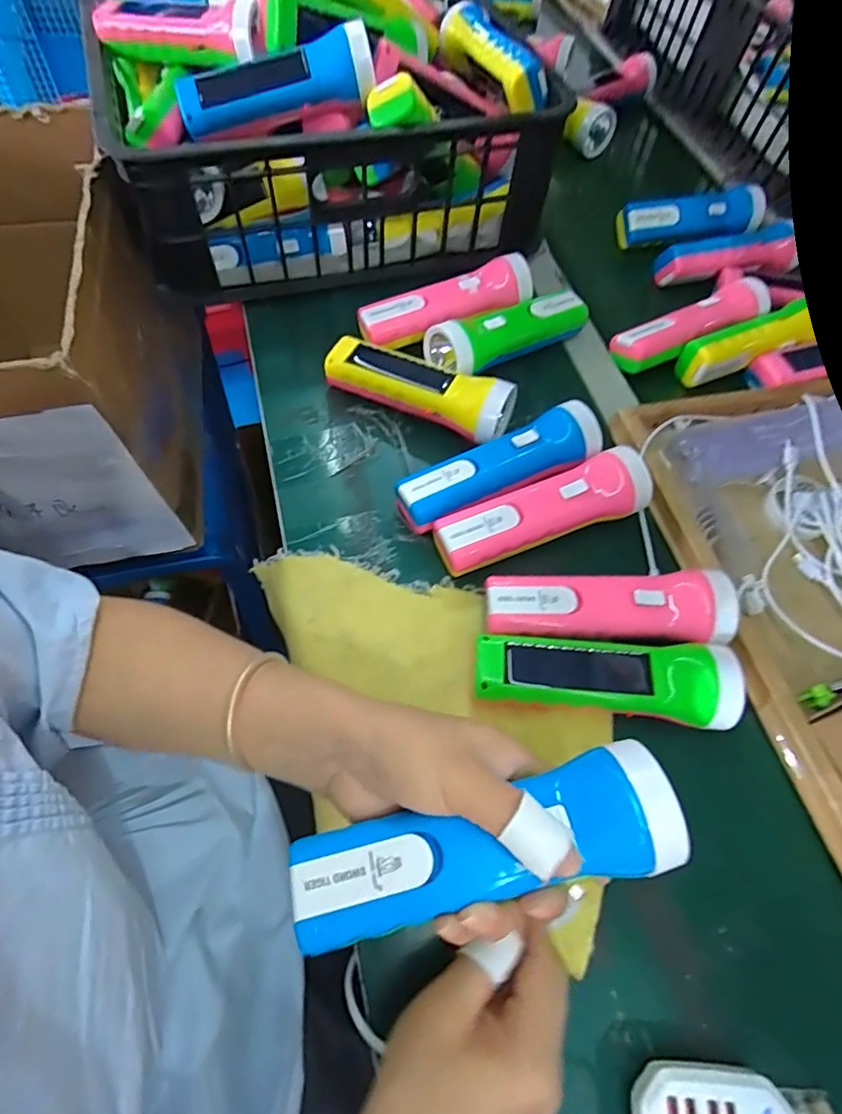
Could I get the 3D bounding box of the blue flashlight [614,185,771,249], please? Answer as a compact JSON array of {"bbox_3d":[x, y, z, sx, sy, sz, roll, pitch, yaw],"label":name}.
[{"bbox_3d":[0.308,-0.384,0.614,0.170,0.038,0.037,-8,63,-11],"label":"blue flashlight"}]

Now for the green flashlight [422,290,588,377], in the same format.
[{"bbox_3d":[0.081,-0.208,0.492,0.159,0.042,0.046,-27,68,-19],"label":"green flashlight"}]

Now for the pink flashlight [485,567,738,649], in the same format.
[{"bbox_3d":[0.125,0.037,0.372,0.161,0.041,0.049,1,63,-3],"label":"pink flashlight"}]

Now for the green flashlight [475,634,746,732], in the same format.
[{"bbox_3d":[0.116,0.080,0.352,0.162,0.043,0.051,4,63,-2],"label":"green flashlight"}]

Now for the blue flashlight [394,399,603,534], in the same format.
[{"bbox_3d":[0.061,-0.068,0.428,0.165,0.047,0.046,-20,66,-13],"label":"blue flashlight"}]

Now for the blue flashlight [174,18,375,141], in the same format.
[{"bbox_3d":[-0.120,-0.395,0.448,0.161,0.051,0.043,-11,64,-7],"label":"blue flashlight"}]

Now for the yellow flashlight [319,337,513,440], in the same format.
[{"bbox_3d":[-0.002,-0.144,0.460,0.162,0.050,0.041,28,62,8],"label":"yellow flashlight"}]

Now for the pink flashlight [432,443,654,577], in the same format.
[{"bbox_3d":[0.091,-0.035,0.411,0.168,0.040,0.050,-16,65,-12],"label":"pink flashlight"}]

